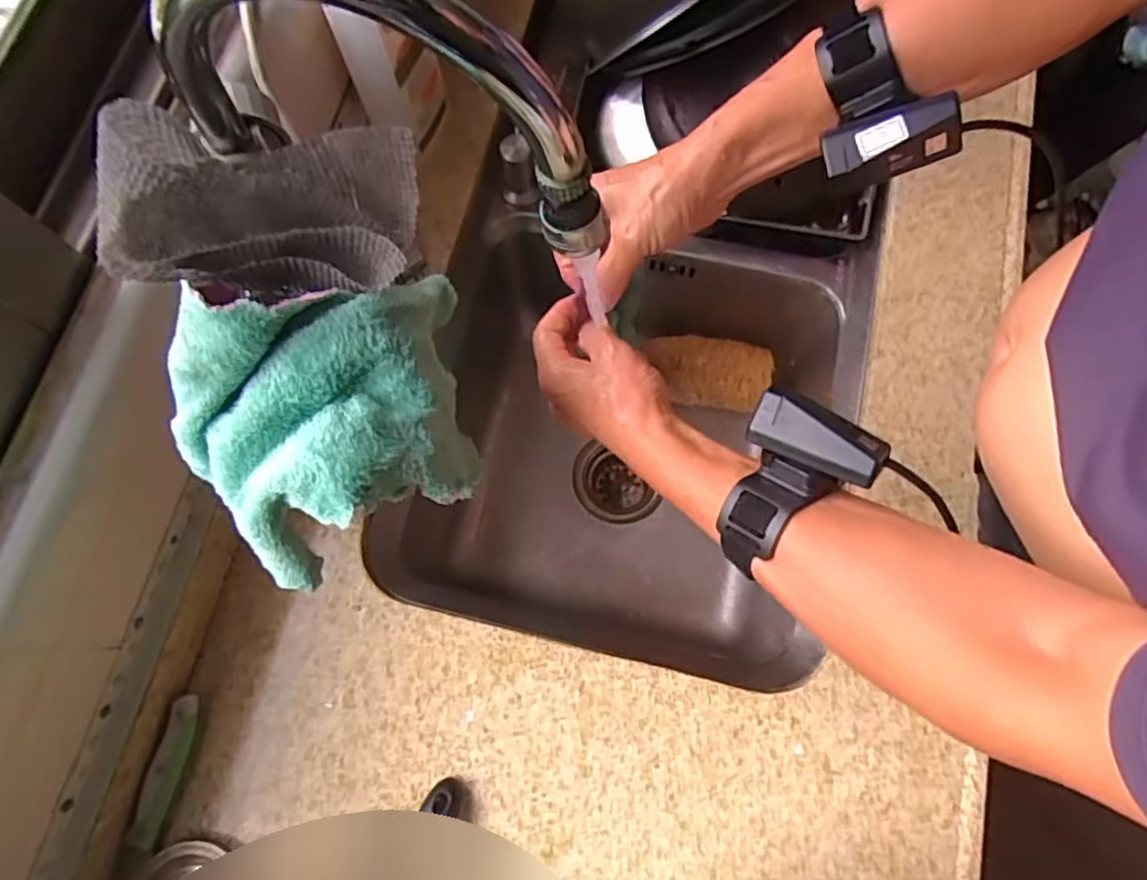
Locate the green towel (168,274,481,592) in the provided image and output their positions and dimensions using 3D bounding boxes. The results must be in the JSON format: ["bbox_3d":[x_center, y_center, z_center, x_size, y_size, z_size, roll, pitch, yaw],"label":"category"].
[{"bbox_3d":[-0.120,-0.015,0.347,0.149,0.096,0.117,-28,75,-6],"label":"green towel"}]

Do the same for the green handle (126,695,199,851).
[{"bbox_3d":[-0.291,0.237,0.496,0.017,0.022,0.100,12,75,5],"label":"green handle"}]

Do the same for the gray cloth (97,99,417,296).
[{"bbox_3d":[-0.145,-0.116,0.324,0.129,0.085,0.072,-5,74,0],"label":"gray cloth"}]

